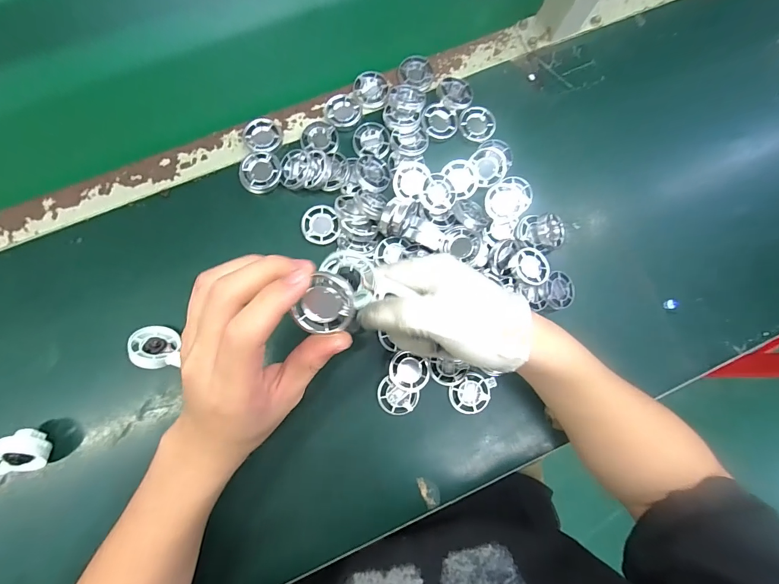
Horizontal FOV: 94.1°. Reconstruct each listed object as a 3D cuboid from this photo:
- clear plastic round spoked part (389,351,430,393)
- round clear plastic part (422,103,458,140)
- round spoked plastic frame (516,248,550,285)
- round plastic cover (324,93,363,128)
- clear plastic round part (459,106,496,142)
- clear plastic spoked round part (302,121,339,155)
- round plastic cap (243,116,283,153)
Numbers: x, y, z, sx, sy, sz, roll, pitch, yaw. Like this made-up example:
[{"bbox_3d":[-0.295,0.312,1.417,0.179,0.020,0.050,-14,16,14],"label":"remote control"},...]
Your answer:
[{"bbox_3d":[0.019,0.077,0.350,0.039,0.011,0.035,22,82,-1],"label":"clear plastic round spoked part"},{"bbox_3d":[0.053,-0.181,0.388,0.036,0.014,0.038,0,83,-4],"label":"round clear plastic part"},{"bbox_3d":[0.142,-0.025,0.362,0.034,0.014,0.038,-25,86,-6],"label":"round spoked plastic frame"},{"bbox_3d":[-0.049,-0.194,0.388,0.038,0.012,0.041,0,83,-4],"label":"round plastic cover"},{"bbox_3d":[0.094,-0.179,0.387,0.037,0.005,0.035,0,101,-1],"label":"clear plastic round part"},{"bbox_3d":[-0.072,-0.160,0.381,0.036,0.016,0.033,0,82,-3],"label":"clear plastic spoked round part"},{"bbox_3d":[-0.132,-0.163,0.379,0.039,0.013,0.039,0,83,-4],"label":"round plastic cap"}]

